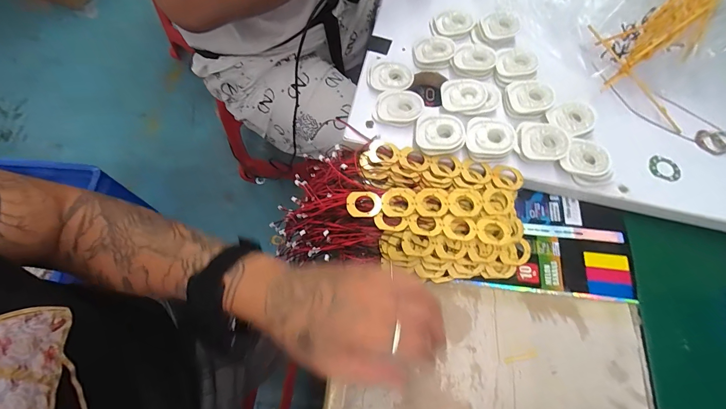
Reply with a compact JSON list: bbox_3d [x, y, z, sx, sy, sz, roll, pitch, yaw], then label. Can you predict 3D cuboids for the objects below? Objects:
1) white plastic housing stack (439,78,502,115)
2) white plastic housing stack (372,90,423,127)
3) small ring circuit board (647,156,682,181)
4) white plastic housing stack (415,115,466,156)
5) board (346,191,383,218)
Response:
[{"bbox_3d":[0.146,-0.144,0.440,0.076,0.019,0.055,-7,69,-6],"label":"white plastic housing stack"},{"bbox_3d":[0.046,-0.126,0.431,0.062,0.016,0.050,-4,69,-4],"label":"white plastic housing stack"},{"bbox_3d":[0.393,-0.046,0.431,0.038,0.007,0.030,21,76,10],"label":"small ring circuit board"},{"bbox_3d":[0.095,-0.088,0.415,0.057,0.020,0.051,1,68,-2],"label":"white plastic housing stack"},{"bbox_3d":[0.001,0.000,0.377,0.040,0.007,0.032,-5,64,-8],"label":"board"}]

